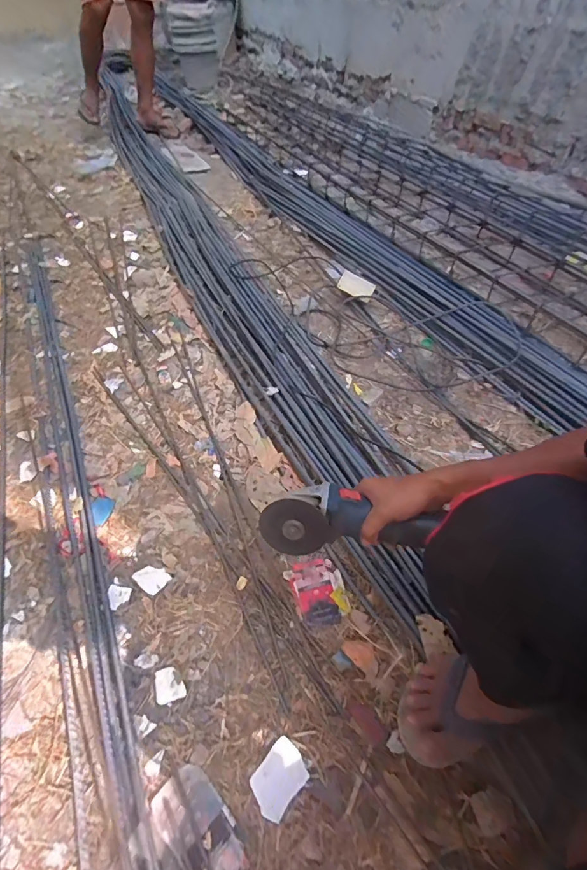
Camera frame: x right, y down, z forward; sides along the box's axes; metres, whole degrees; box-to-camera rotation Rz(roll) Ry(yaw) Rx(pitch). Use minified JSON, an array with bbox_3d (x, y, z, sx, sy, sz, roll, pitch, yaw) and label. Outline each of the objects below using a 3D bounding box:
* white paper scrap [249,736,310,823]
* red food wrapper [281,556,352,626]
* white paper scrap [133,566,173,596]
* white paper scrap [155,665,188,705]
[{"bbox_3d":[-0.019,0.456,0.542,0.056,0.010,0.074,36,62,25],"label":"white paper scrap"},{"bbox_3d":[0.045,0.266,0.702,0.085,0.021,0.114,-20,55,-13],"label":"red food wrapper"},{"bbox_3d":[-0.252,0.254,0.725,0.057,0.008,0.047,36,62,25],"label":"white paper scrap"},{"bbox_3d":[-0.188,0.378,0.619,0.043,0.004,0.048,-17,54,-11],"label":"white paper scrap"}]

